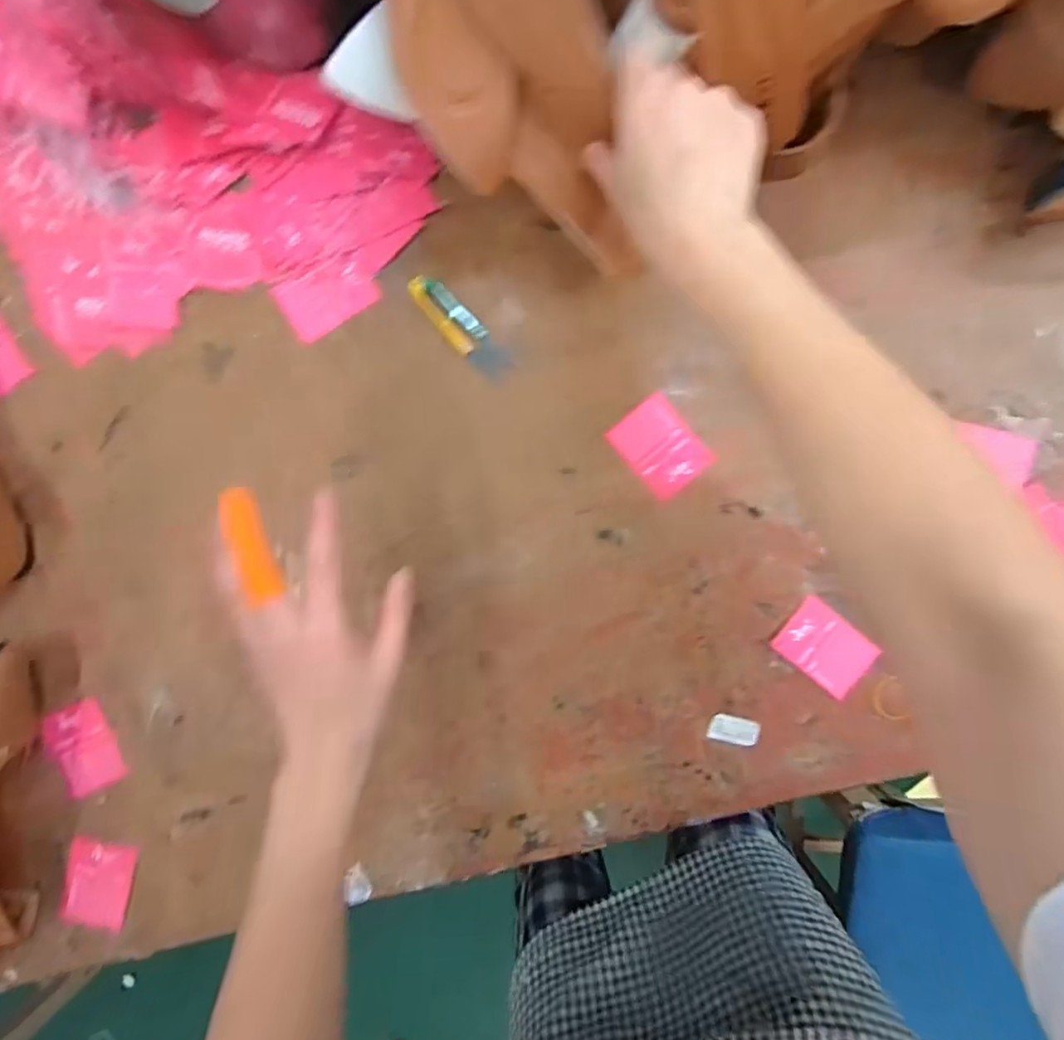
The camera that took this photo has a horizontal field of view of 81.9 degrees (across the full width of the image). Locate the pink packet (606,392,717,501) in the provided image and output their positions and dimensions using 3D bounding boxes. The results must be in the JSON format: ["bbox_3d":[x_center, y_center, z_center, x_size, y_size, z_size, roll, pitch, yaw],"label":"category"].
[{"bbox_3d":[0.104,-0.059,0.491,0.055,0.004,0.071,-41,93,4],"label":"pink packet"}]

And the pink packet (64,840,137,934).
[{"bbox_3d":[-0.367,0.310,0.517,0.054,0.009,0.073,14,95,0],"label":"pink packet"}]

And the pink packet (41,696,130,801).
[{"bbox_3d":[-0.378,0.193,0.520,0.055,0.009,0.075,-21,94,3],"label":"pink packet"}]

